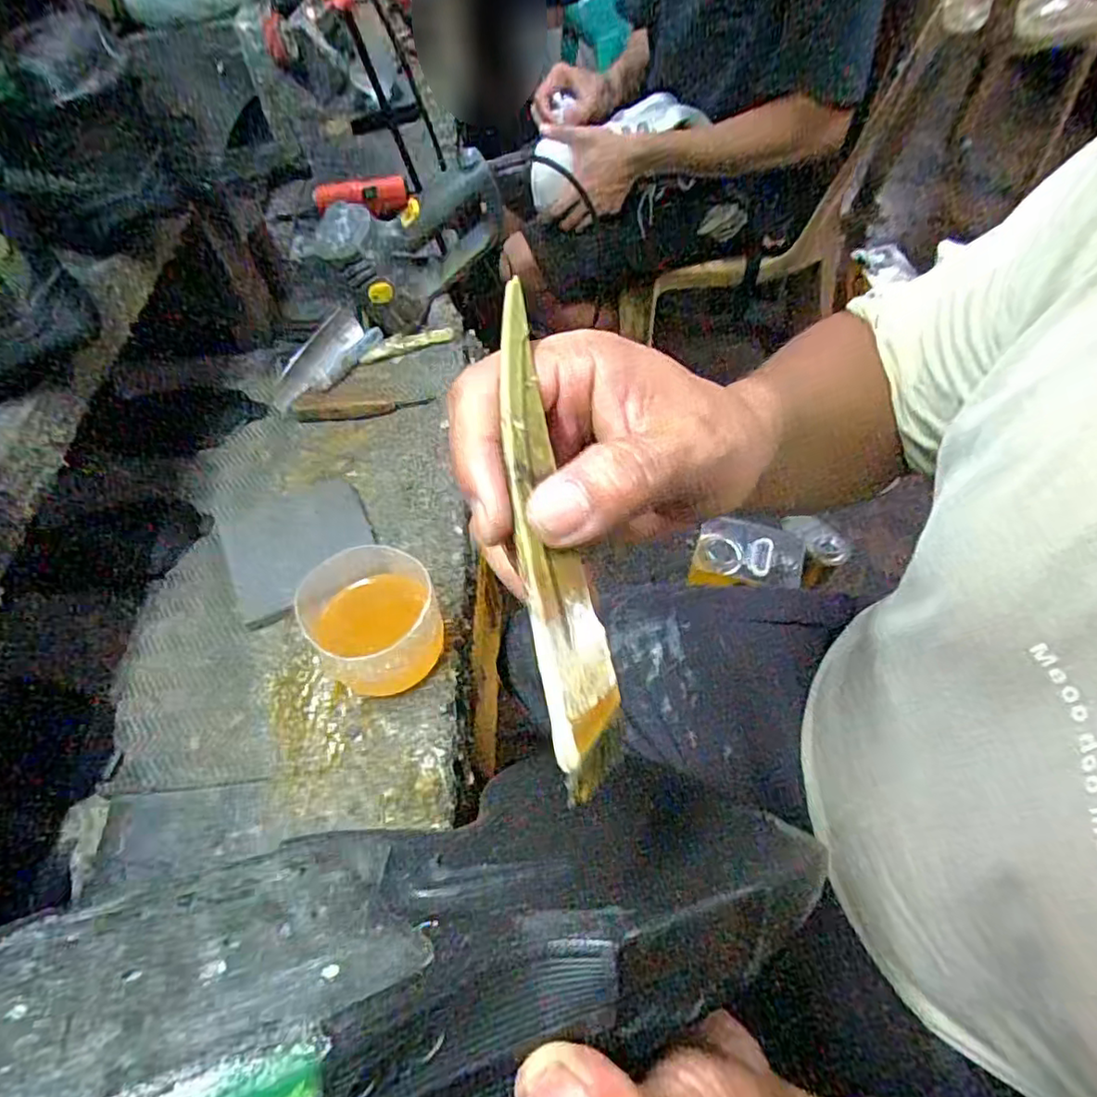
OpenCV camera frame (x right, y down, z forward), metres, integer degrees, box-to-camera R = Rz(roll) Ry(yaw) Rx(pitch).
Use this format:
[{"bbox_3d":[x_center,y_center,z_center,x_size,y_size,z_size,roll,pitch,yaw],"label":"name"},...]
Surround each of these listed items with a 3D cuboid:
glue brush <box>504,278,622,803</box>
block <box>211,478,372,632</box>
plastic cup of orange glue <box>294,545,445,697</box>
[{"bbox_3d":[0.000,-0.006,0.171,0.022,0.004,0.138,-8,82,-34],"label":"glue brush"},{"bbox_3d":[-0.220,-0.006,0.541,0.121,0.019,0.130,-25,58,-12],"label":"block"},{"bbox_3d":[-0.128,0.055,0.459,0.089,0.077,0.090,-2,56,3],"label":"plastic cup of orange glue"}]

